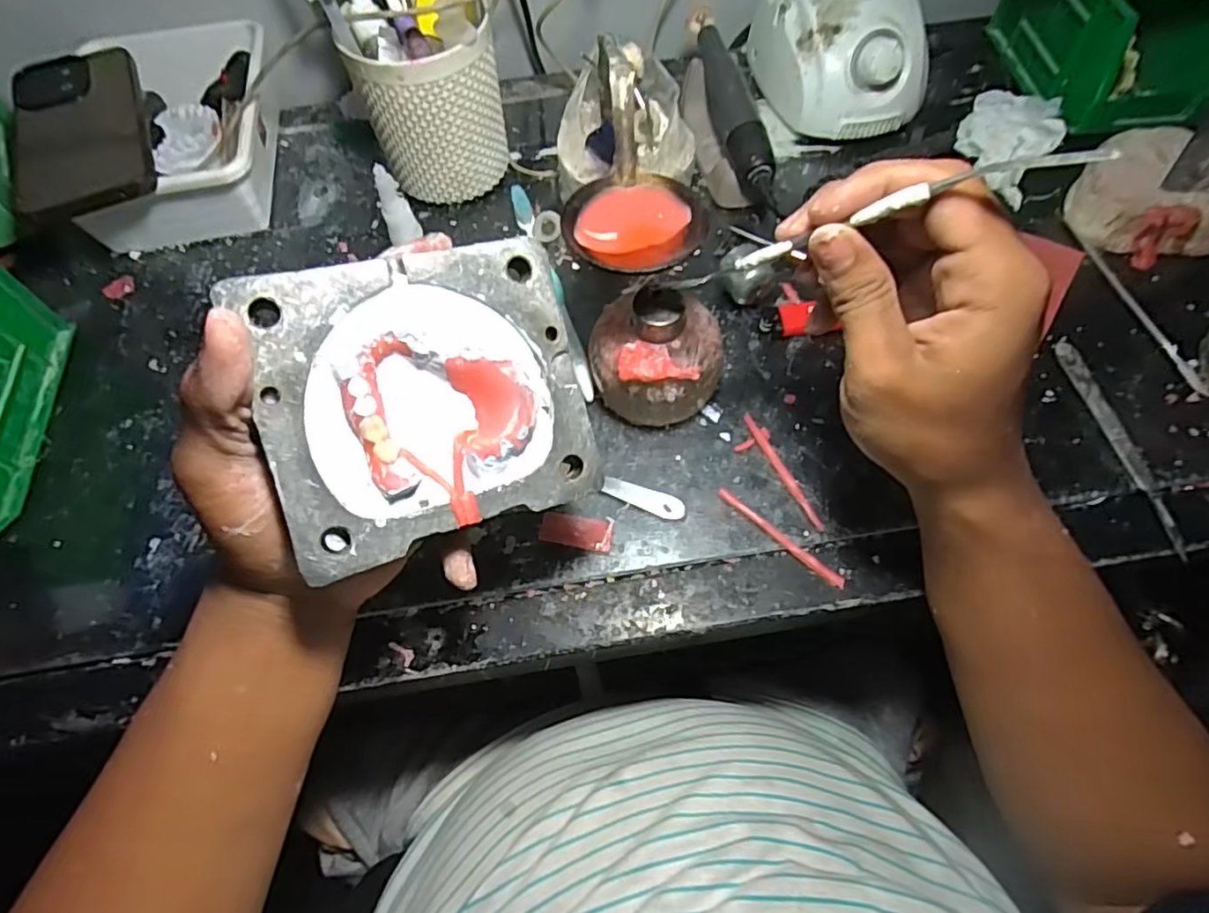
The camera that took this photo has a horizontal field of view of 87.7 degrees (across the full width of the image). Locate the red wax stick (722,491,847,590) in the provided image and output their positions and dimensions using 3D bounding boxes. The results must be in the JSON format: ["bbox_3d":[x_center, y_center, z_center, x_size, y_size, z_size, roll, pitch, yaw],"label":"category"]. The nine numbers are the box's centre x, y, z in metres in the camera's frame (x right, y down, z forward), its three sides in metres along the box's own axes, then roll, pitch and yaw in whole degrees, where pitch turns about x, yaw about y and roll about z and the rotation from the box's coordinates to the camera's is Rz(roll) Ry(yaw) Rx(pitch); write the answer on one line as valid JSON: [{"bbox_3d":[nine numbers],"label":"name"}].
[{"bbox_3d":[0.094,0.043,0.340,0.079,0.005,0.006,38,70,19],"label":"red wax stick"}]

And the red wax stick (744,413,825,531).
[{"bbox_3d":[0.100,0.007,0.358,0.006,0.004,0.079,-22,64,-9],"label":"red wax stick"}]

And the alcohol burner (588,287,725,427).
[{"bbox_3d":[0.029,-0.057,0.356,0.072,0.072,0.060,6,63,5],"label":"alcohol burner"}]

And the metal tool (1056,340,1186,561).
[{"bbox_3d":[0.296,-0.011,0.362,0.014,0.008,0.139,-8,63,-2],"label":"metal tool"}]

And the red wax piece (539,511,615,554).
[{"bbox_3d":[-0.015,0.041,0.345,0.039,0.004,0.019,7,63,6],"label":"red wax piece"}]

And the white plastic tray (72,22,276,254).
[{"bbox_3d":[-0.306,-0.239,0.470,0.126,0.068,0.175,-6,63,-1],"label":"white plastic tray"}]

